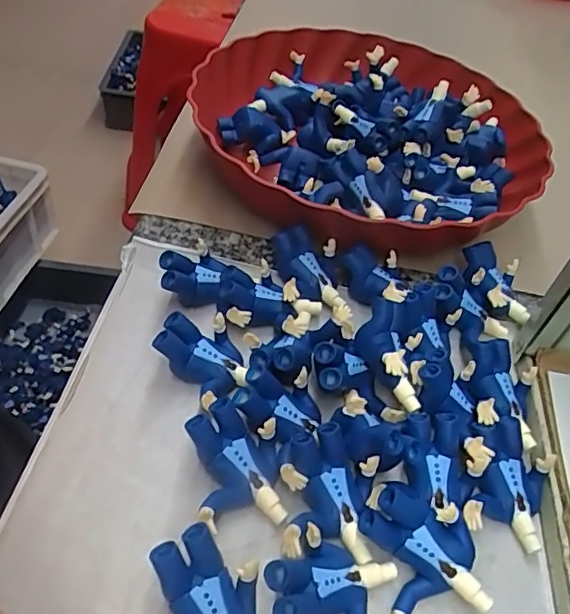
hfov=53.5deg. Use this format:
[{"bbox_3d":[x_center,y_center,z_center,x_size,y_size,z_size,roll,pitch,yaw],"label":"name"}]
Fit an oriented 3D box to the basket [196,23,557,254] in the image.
[{"bbox_3d":[0.056,-0.128,0.398,0.233,0.051,0.235,35,52,20],"label":"basket"}]

